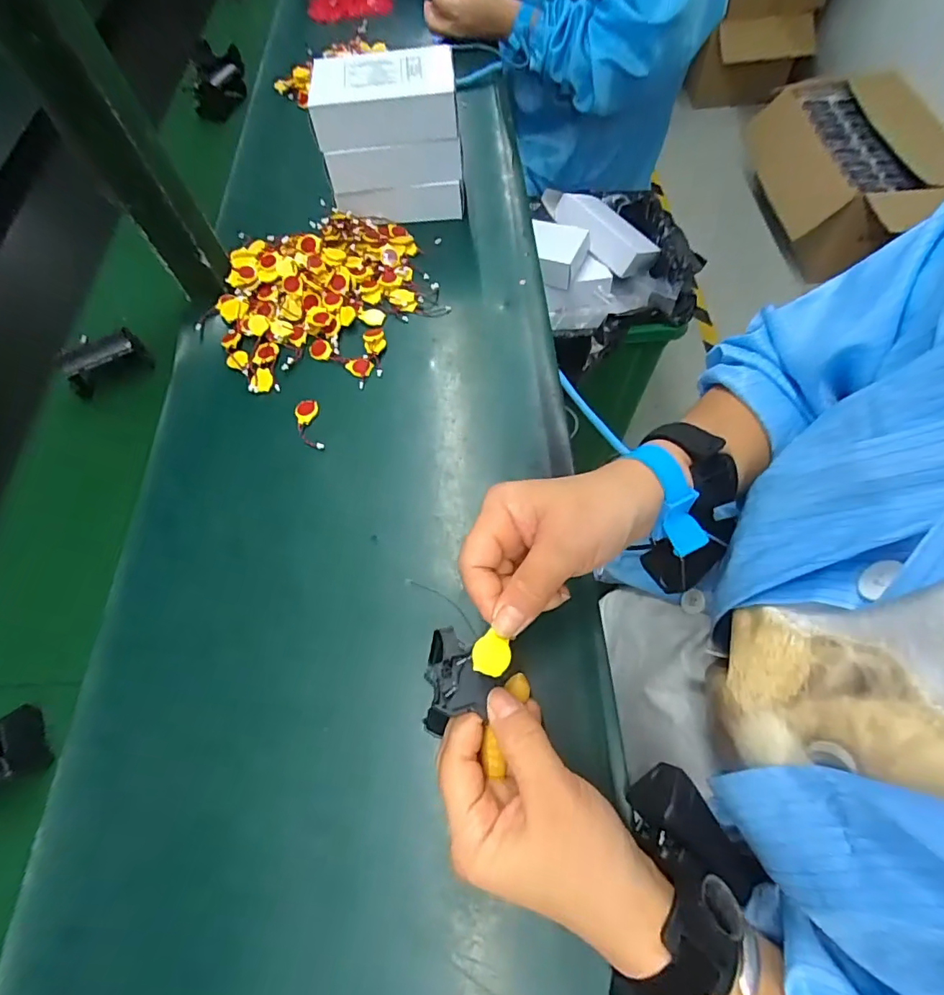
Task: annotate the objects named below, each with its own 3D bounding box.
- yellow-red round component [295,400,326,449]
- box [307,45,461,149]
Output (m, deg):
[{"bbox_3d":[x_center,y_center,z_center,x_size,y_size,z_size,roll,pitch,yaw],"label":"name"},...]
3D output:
[{"bbox_3d":[-0.142,-0.063,0.445,0.020,0.004,0.054,-14,63,-5],"label":"yellow-red round component"},{"bbox_3d":[-0.084,-0.390,0.498,0.135,0.043,0.089,-4,62,3],"label":"box"}]

